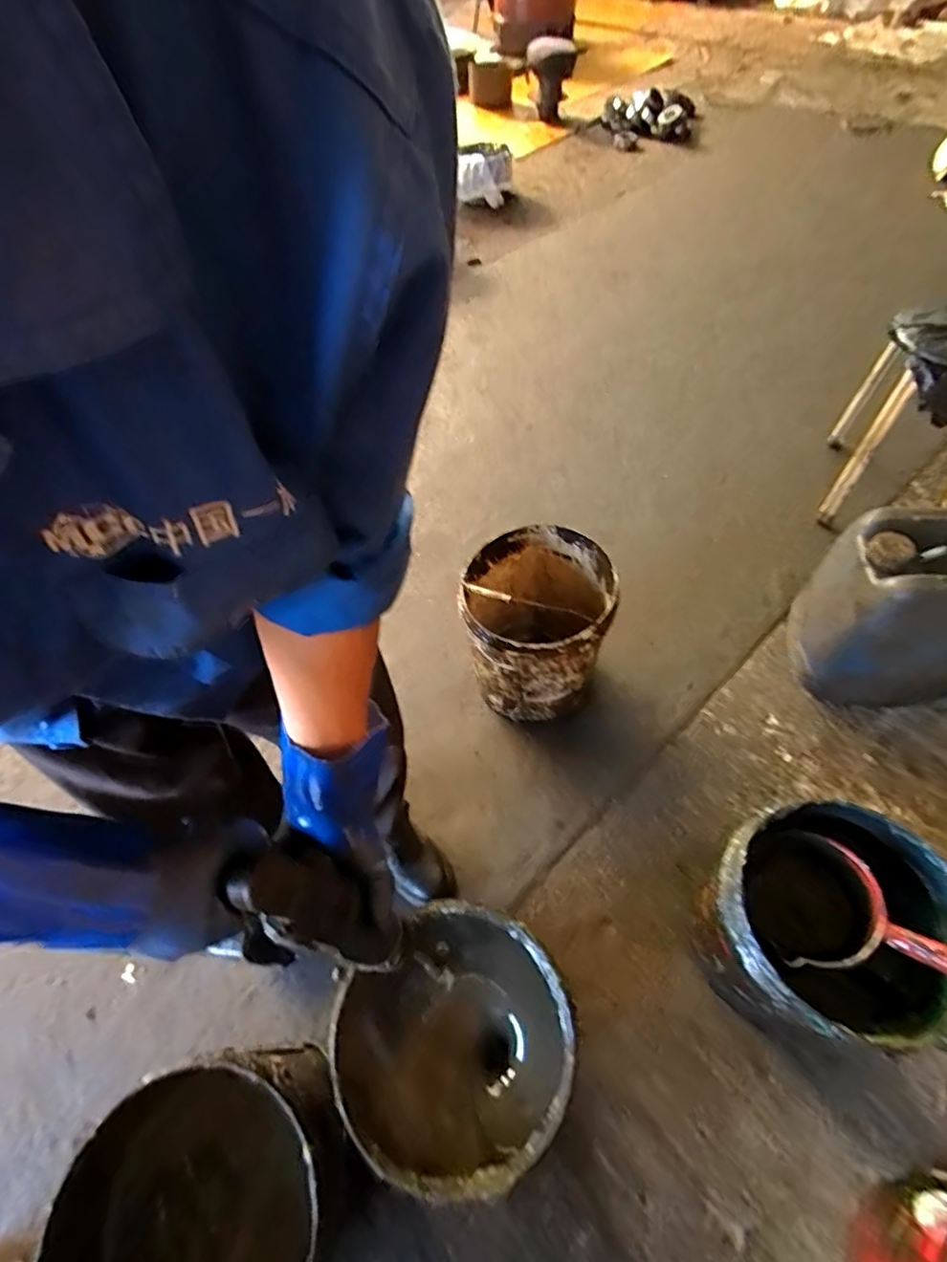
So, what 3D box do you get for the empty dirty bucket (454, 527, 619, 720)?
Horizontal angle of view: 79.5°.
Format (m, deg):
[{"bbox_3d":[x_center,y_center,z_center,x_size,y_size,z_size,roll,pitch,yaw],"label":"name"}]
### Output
[{"bbox_3d":[0.136,-0.005,1.255,0.304,0.352,0.331,-2,58,3],"label":"empty dirty bucket"}]

